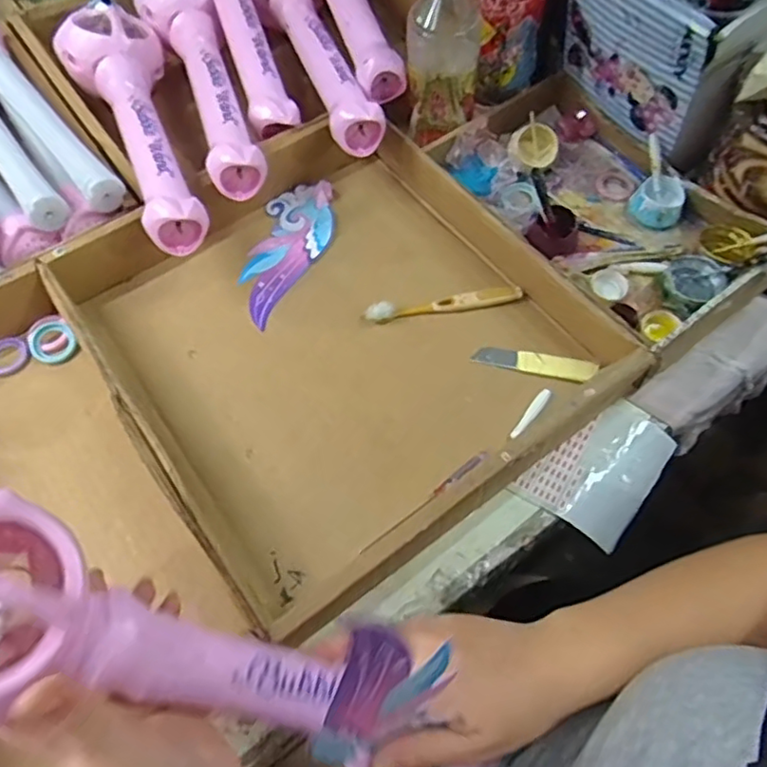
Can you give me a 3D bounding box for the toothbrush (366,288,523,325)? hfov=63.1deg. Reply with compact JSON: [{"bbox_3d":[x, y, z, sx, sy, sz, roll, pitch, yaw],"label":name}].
[{"bbox_3d":[0.055,-0.071,0.555,0.139,0.008,0.018,-7,63,-3],"label":"toothbrush"}]

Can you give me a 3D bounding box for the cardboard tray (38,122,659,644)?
[{"bbox_3d":[-0.042,-0.047,0.520,0.339,0.054,0.373,-34,67,-16],"label":"cardboard tray"}]

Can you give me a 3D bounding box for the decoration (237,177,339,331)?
[{"bbox_3d":[-0.091,-0.126,0.593,0.072,0.013,0.166,11,63,6],"label":"decoration"}]

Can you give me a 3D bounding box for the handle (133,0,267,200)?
[{"bbox_3d":[-0.185,-0.316,0.619,0.070,0.046,0.341,-19,64,-9],"label":"handle"}]

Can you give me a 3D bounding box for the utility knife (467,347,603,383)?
[{"bbox_3d":[0.128,-0.018,0.528,0.100,0.008,0.019,13,63,7],"label":"utility knife"}]

